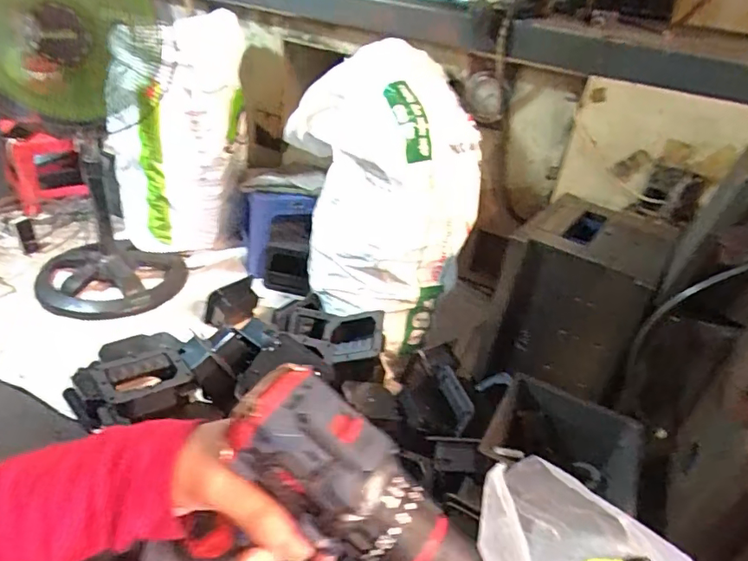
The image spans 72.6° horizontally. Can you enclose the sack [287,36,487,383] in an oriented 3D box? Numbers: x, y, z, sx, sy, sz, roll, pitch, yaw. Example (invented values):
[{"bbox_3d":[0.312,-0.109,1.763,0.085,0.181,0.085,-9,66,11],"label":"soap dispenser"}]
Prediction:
[{"bbox_3d":[0.031,-0.201,1.268,0.456,0.569,0.434,27,37,27],"label":"sack"}]

